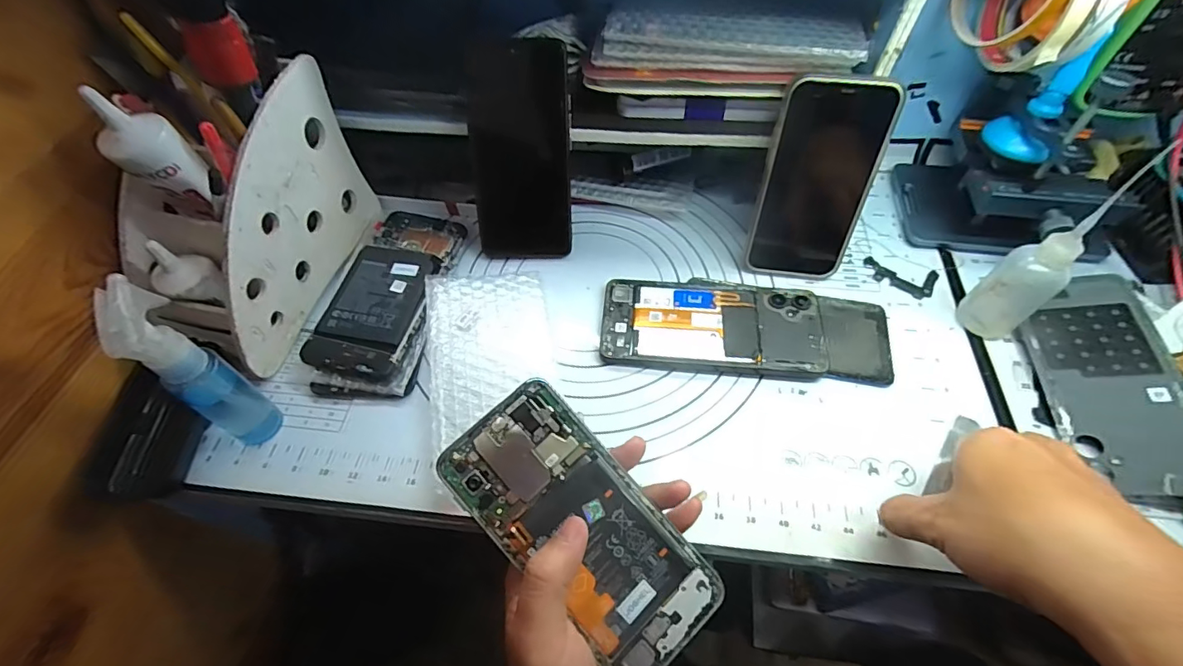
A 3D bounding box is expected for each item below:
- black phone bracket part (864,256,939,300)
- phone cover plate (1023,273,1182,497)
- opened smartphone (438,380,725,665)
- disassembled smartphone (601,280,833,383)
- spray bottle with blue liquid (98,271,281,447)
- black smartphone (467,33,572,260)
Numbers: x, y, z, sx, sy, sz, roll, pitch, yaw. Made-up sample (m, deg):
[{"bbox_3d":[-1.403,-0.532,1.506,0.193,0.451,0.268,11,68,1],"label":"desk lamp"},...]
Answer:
[{"bbox_3d":[0.255,-0.046,0.413,0.057,0.004,0.031,15,59,10],"label":"black phone bracket part"},{"bbox_3d":[0.356,0.028,0.346,0.075,0.007,0.159,-4,59,20],"label":"phone cover plate"},{"bbox_3d":[-0.004,0.105,0.270,0.074,0.004,0.158,-41,87,-13],"label":"opened smartphone"},{"bbox_3d":[0.091,-0.006,0.385,0.163,0.010,0.075,5,58,4],"label":"disassembled smartphone"},{"bbox_3d":[-0.227,0.024,0.291,0.031,0.137,0.036,25,61,16],"label":"spray bottle with blue liquid"},{"bbox_3d":[-0.053,-0.135,0.389,0.075,0.158,0.009,-2,26,-5],"label":"black smartphone"}]

